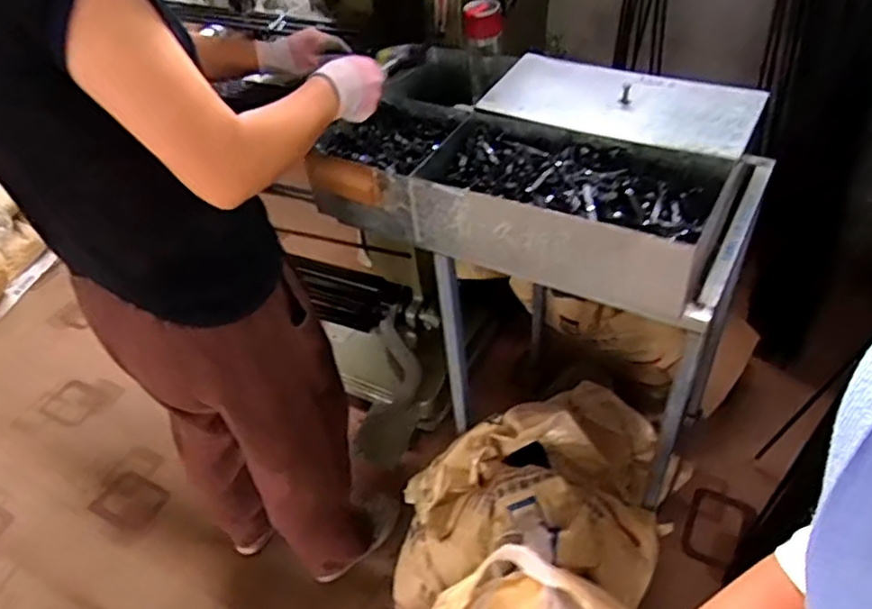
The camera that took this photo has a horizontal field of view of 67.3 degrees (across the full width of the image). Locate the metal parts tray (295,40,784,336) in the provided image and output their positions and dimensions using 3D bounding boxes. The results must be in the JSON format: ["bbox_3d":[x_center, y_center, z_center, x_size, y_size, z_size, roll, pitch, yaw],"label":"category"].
[{"bbox_3d":[0.167,-0.229,1.043,0.630,0.159,0.427,19,51,25],"label":"metal parts tray"}]

